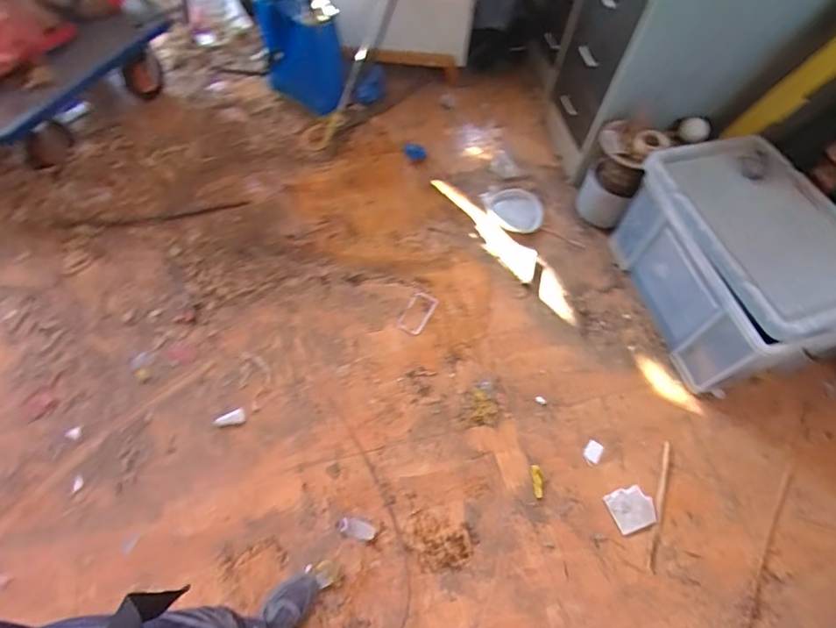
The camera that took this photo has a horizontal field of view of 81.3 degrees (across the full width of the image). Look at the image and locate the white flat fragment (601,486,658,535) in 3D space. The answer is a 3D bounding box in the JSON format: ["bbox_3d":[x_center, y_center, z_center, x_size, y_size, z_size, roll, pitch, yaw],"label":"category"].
[{"bbox_3d":[0.607,0.554,1.385,0.122,0.010,0.111,-18,65,-8],"label":"white flat fragment"}]

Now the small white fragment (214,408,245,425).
[{"bbox_3d":[-0.560,0.310,1.450,0.086,0.017,0.040,-9,61,-9],"label":"small white fragment"}]

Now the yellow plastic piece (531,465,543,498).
[{"bbox_3d":[0.347,0.485,1.412,0.027,0.005,0.090,1,60,-3],"label":"yellow plastic piece"}]

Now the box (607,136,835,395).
[{"bbox_3d":[1.046,-0.166,1.595,0.520,0.400,0.733,-13,62,-11],"label":"box"}]

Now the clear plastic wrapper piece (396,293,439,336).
[{"bbox_3d":[-0.002,-0.005,1.664,0.093,0.016,0.161,28,62,12],"label":"clear plastic wrapper piece"}]

